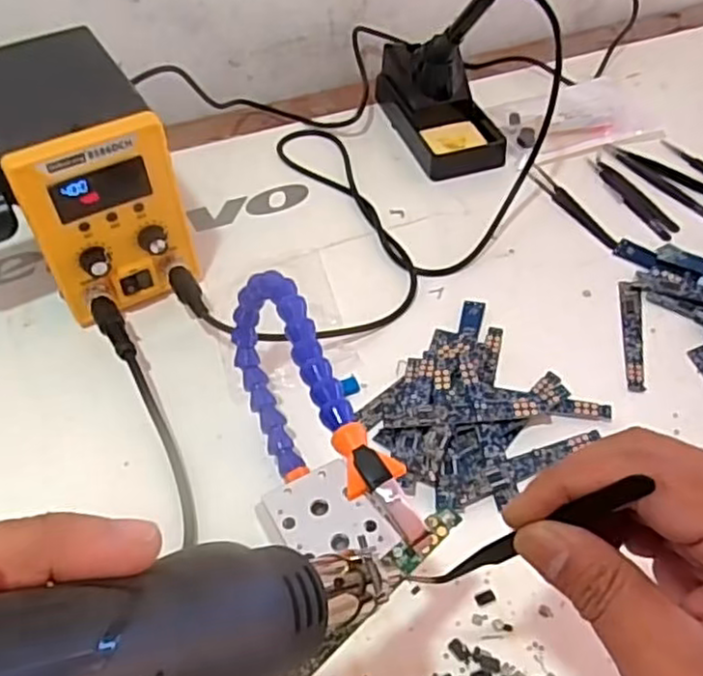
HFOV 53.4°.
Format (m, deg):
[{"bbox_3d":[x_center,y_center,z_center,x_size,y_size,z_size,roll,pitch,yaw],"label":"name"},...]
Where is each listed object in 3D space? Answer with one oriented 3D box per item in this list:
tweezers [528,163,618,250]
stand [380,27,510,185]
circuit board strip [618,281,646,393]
[{"bbox_3d":[0.178,-0.108,0.565,0.015,0.005,0.108,-20,50,-14],"label":"tweezers"},{"bbox_3d":[0.077,-0.225,0.629,0.076,0.079,0.164,-14,49,-9],"label":"stand"},{"bbox_3d":[0.192,-0.003,0.478,0.014,0.004,0.100,7,49,10],"label":"circuit board strip"}]

